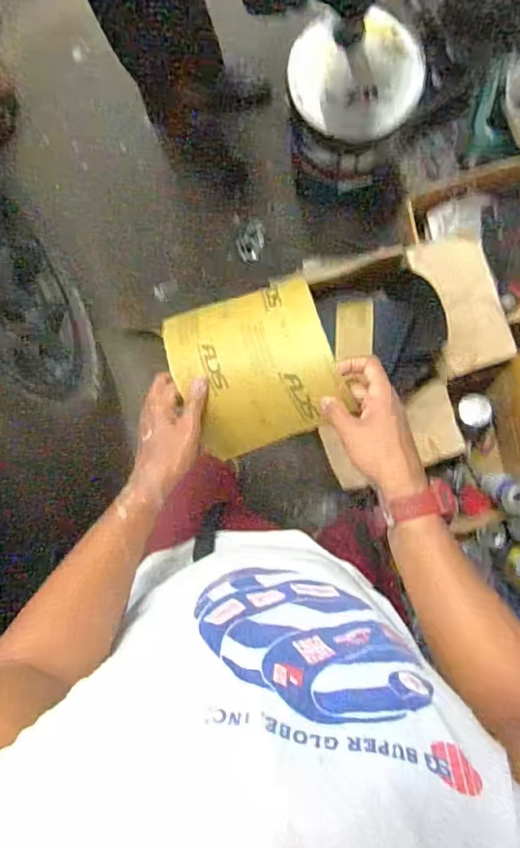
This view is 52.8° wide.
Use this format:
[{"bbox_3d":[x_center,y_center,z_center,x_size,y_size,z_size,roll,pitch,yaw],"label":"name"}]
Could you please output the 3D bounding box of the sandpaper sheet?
[{"bbox_3d":[-0.008,-0.066,0.612,0.179,0.076,0.178,-20,92,3],"label":"sandpaper sheet"}]

